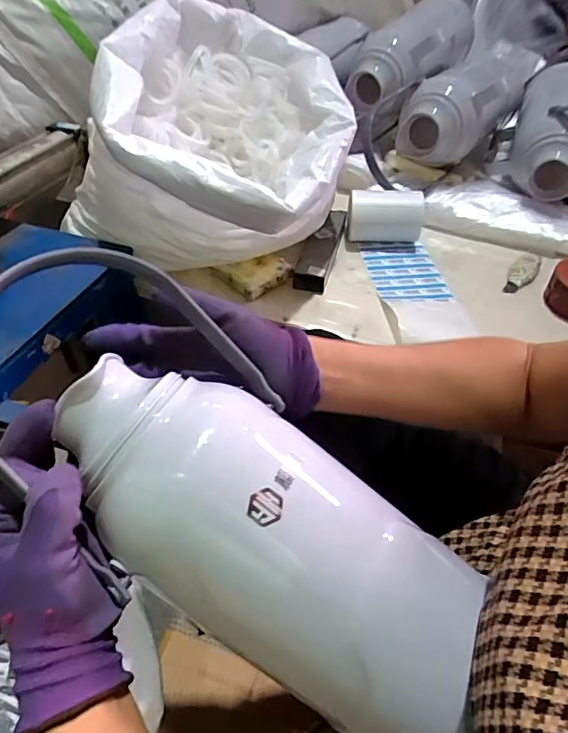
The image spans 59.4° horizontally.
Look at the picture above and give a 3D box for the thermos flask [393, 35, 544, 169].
[{"bbox_3d":[0.327,-0.454,0.891,0.128,0.112,0.289,31,52,26],"label":"thermos flask"}]

